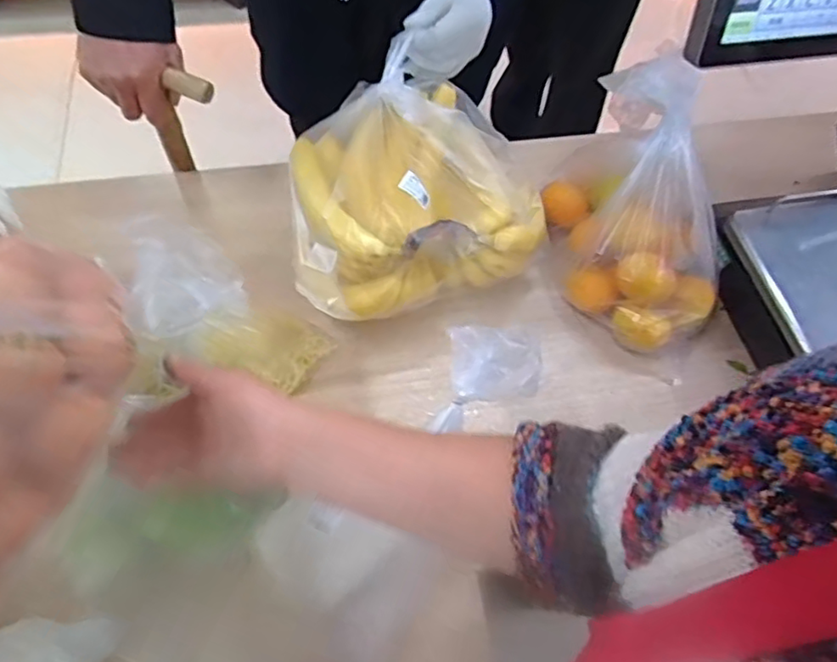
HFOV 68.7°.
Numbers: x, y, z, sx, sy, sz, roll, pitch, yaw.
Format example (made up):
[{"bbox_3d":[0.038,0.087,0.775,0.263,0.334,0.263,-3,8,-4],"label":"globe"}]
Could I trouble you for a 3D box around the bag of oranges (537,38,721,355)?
[{"bbox_3d":[0.265,-0.157,0.753,0.182,0.182,0.316,-1,59,-5],"label":"bag of oranges"}]

